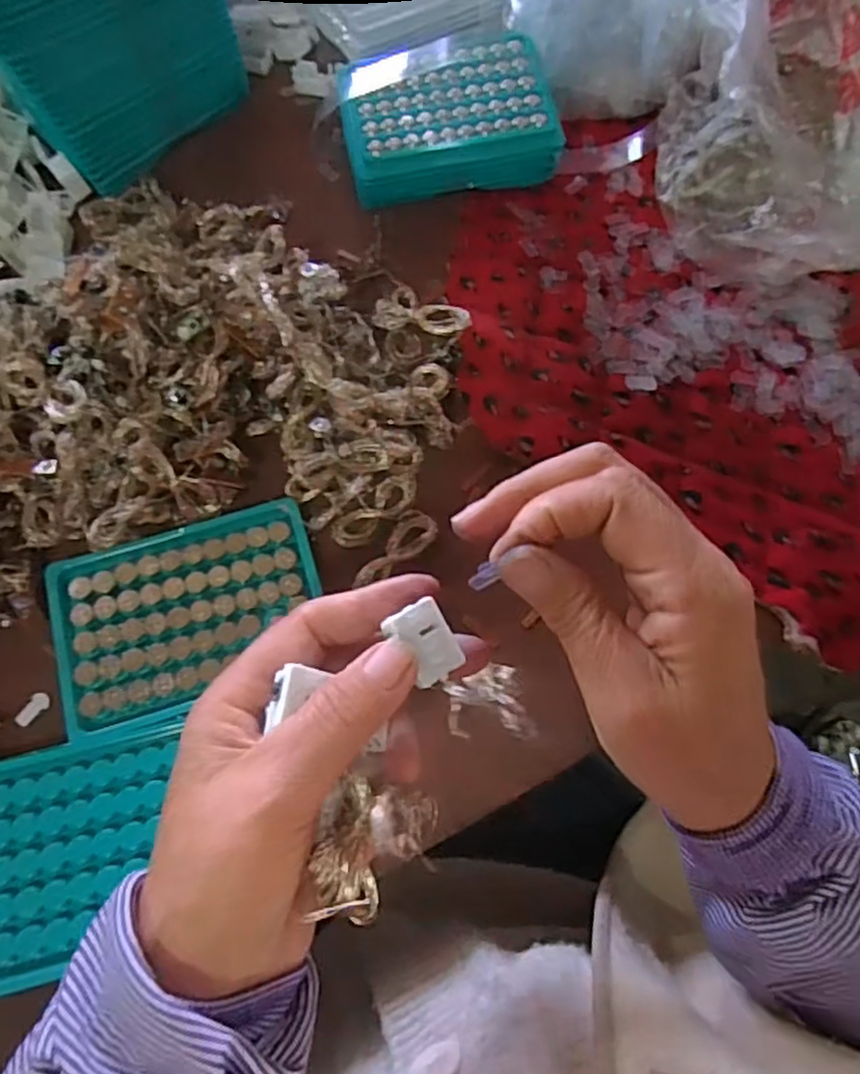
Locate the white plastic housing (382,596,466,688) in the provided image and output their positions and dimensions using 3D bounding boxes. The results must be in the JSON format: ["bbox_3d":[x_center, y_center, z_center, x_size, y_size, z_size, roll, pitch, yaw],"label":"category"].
[{"bbox_3d":[-0.001,0.038,0.242,0.020,0.008,0.025,-27,90,-30],"label":"white plastic housing"}]

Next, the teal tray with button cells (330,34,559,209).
[{"bbox_3d":[0.010,-0.277,0.453,0.130,0.033,0.101,-11,71,-6],"label":"teal tray with button cells"}]

